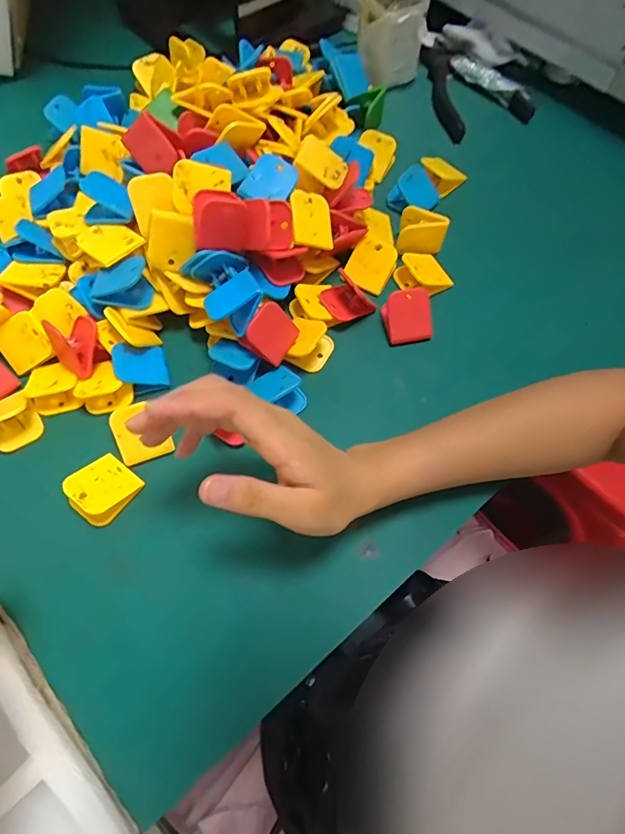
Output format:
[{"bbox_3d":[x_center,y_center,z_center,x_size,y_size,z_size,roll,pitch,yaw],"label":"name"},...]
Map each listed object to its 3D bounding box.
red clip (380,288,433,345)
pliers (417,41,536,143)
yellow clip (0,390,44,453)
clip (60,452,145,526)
[{"bbox_3d":[0.079,-0.083,0.391,0.035,0.025,0.035,-12,68,-6],"label":"red clip"},{"bbox_3d":[0.163,-0.369,0.516,0.087,0.016,0.155,-20,69,-9],"label":"pliers"},{"bbox_3d":[-0.221,0.003,0.346,0.035,0.026,0.030,-29,71,-12],"label":"yellow clip"},{"bbox_3d":[-0.147,0.049,0.334,0.038,0.023,0.042,42,73,15],"label":"clip"}]

